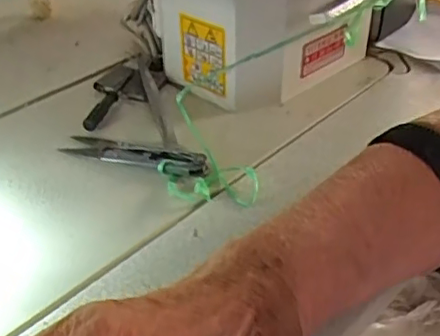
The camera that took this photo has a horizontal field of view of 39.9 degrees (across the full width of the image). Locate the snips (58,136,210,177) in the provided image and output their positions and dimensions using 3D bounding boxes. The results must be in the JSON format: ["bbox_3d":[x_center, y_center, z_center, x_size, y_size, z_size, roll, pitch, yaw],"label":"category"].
[{"bbox_3d":[-0.054,-0.010,0.392,0.097,0.009,0.024,10,37,16],"label":"snips"}]

